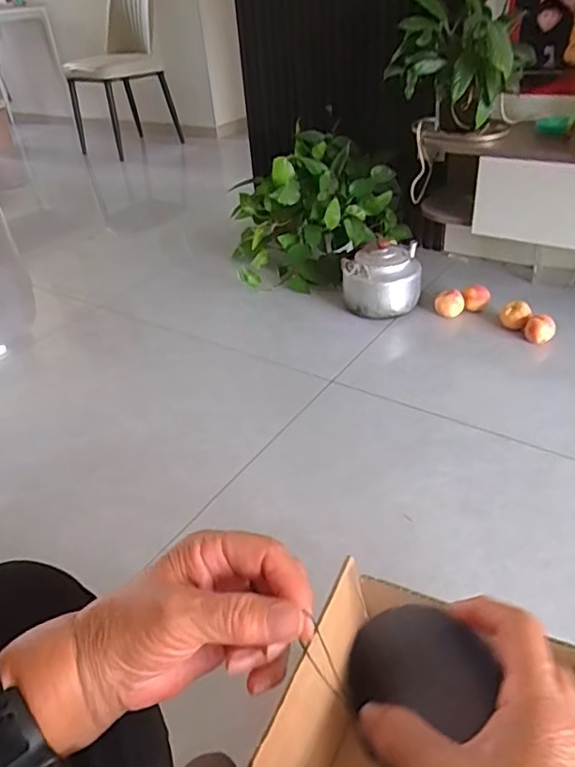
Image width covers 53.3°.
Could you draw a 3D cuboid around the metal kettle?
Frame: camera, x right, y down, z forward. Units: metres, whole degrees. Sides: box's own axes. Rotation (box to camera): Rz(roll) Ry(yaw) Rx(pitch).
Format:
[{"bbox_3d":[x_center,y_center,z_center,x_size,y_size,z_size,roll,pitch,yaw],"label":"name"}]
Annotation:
[{"bbox_3d":[0.250,-0.286,1.534,0.200,0.171,0.250,1,36,8],"label":"metal kettle"}]

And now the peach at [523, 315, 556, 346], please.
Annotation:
[{"bbox_3d":[0.602,-0.125,1.366,0.065,0.056,0.065,14,40,24],"label":"peach"}]

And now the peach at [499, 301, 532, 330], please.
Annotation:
[{"bbox_3d":[0.552,-0.158,1.393,0.067,0.063,0.070,14,40,24],"label":"peach"}]

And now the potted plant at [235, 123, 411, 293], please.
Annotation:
[{"bbox_3d":[0.089,-0.528,1.737,0.505,0.349,0.476,-5,36,0],"label":"potted plant"}]

